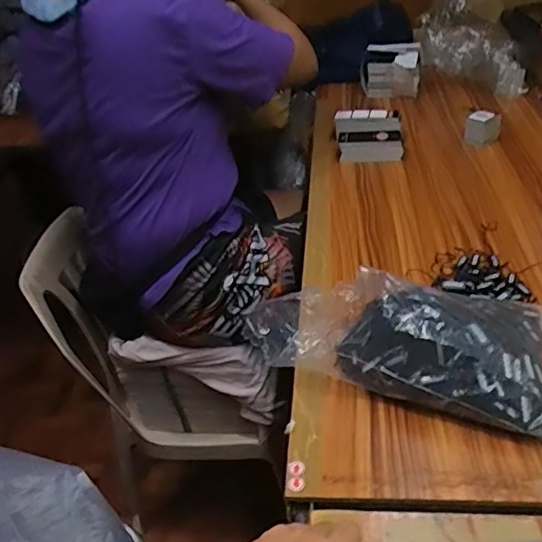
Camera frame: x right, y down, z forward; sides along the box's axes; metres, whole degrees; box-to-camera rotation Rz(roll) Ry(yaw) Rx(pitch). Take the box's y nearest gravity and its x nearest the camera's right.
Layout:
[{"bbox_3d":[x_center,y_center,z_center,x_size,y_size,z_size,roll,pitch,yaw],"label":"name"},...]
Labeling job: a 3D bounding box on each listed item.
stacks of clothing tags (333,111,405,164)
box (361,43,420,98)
[{"bbox_3d":[0.180,-0.248,1.056,0.120,0.055,0.126,-3,36,6],"label":"stacks of clothing tags"},{"bbox_3d":[0.263,-0.431,1.254,0.121,0.101,0.077,5,37,17],"label":"box"}]

